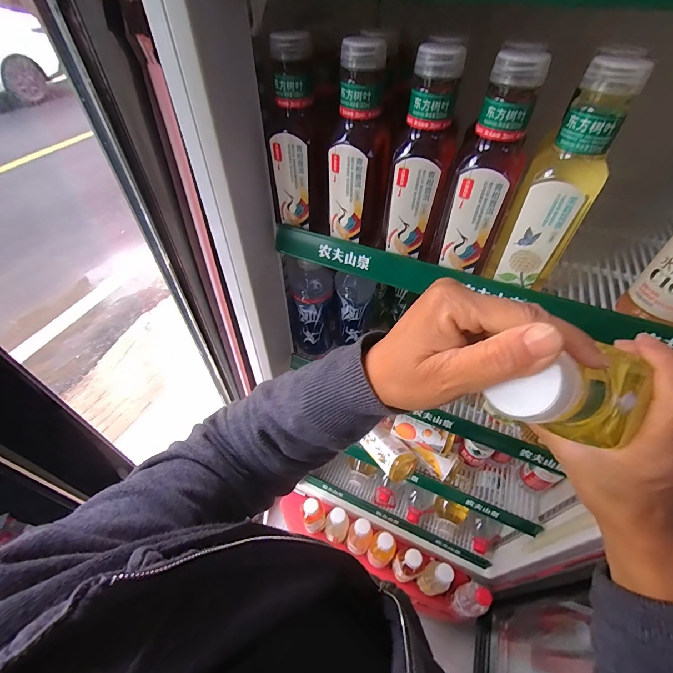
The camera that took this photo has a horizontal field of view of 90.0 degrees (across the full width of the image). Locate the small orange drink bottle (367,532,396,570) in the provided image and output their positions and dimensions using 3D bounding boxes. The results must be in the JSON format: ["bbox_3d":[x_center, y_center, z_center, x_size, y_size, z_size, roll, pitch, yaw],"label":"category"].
[{"bbox_3d":[0.119,0.572,0.898,0.065,0.177,0.057,31,55,24],"label":"small orange drink bottle"}]

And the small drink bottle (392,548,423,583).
[{"bbox_3d":[0.180,0.584,0.859,0.056,0.148,0.068,-25,53,-21],"label":"small drink bottle"}]

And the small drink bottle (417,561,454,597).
[{"bbox_3d":[0.246,0.607,0.843,0.054,0.161,0.063,-13,49,-12],"label":"small drink bottle"}]

